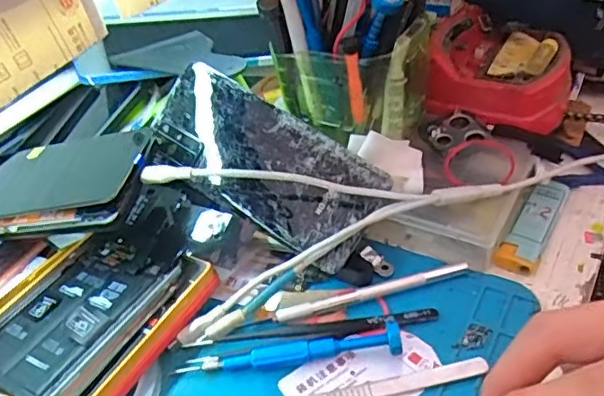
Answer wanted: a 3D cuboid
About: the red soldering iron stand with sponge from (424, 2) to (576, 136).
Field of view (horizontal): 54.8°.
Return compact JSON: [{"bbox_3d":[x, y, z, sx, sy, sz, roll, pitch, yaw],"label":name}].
[{"bbox_3d":[0.142,-0.095,0.413,0.094,0.041,0.092,9,43,20],"label":"red soldering iron stand with sponge"}]

